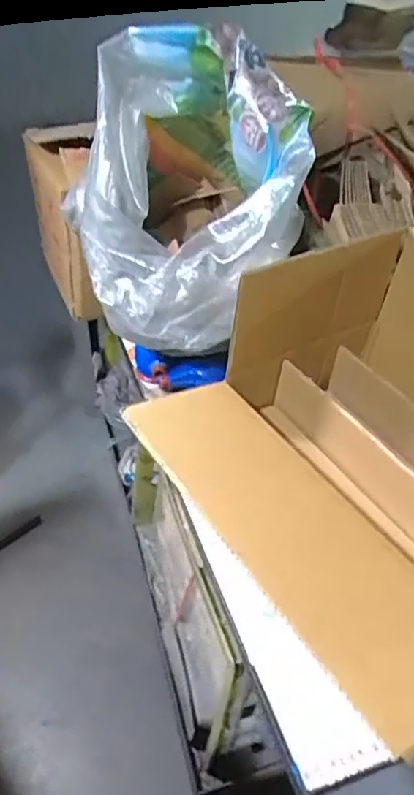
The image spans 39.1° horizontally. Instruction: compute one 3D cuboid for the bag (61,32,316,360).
[{"bbox_3d":[-0.009,-0.331,0.907,0.316,0.380,0.327,6,41,0],"label":"bag"}]

